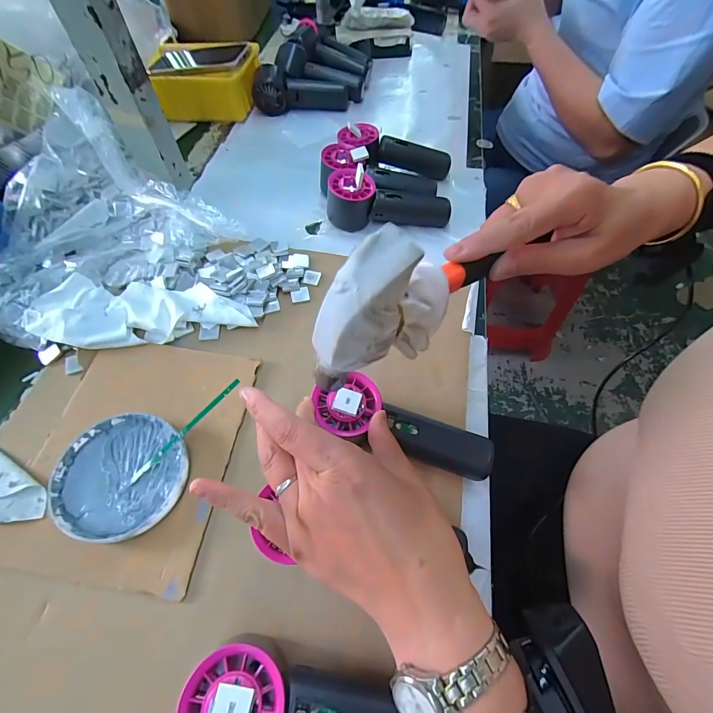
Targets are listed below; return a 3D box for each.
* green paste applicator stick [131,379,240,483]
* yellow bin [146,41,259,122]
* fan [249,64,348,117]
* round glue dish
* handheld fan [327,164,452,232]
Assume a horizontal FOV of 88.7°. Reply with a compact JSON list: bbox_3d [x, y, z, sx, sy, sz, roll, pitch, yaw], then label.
[{"bbox_3d":[-0.148,0.064,0.313,0.111,0.008,0.007,-44,68,-4],"label":"green paste applicator stick"},{"bbox_3d":[-0.245,-0.464,0.608,0.151,0.072,0.133,4,59,1],"label":"yellow bin"},{"bbox_3d":[-0.092,-0.444,0.613,0.154,0.050,0.052,0,59,-2],"label":"fan"},{"bbox_3d":[-0.193,0.099,0.305,0.101,0.019,0.097,1,59,-1],"label":"round glue dish"},{"bbox_3d":[0.040,-0.190,0.460,0.157,0.057,0.051,6,59,2],"label":"handheld fan"}]

